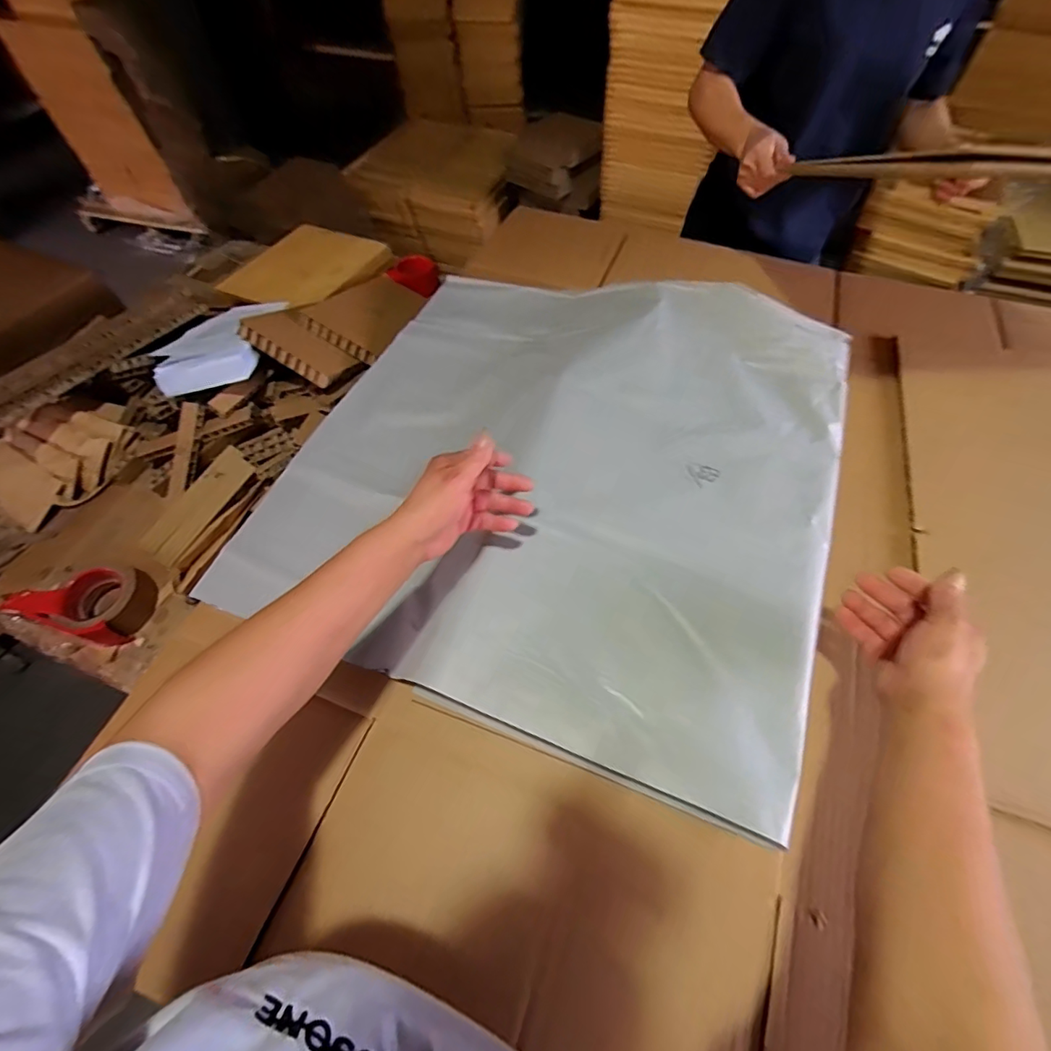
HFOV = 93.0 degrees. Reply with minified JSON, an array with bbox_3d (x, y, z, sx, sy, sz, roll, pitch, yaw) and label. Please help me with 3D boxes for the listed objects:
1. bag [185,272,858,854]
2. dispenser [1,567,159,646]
[{"bbox_3d":[0.035,-0.090,0.671,0.668,0.100,0.663,17,60,15],"label":"bag"},{"bbox_3d":[-0.605,0.099,0.691,0.155,0.071,0.107,13,59,9],"label":"dispenser"}]

